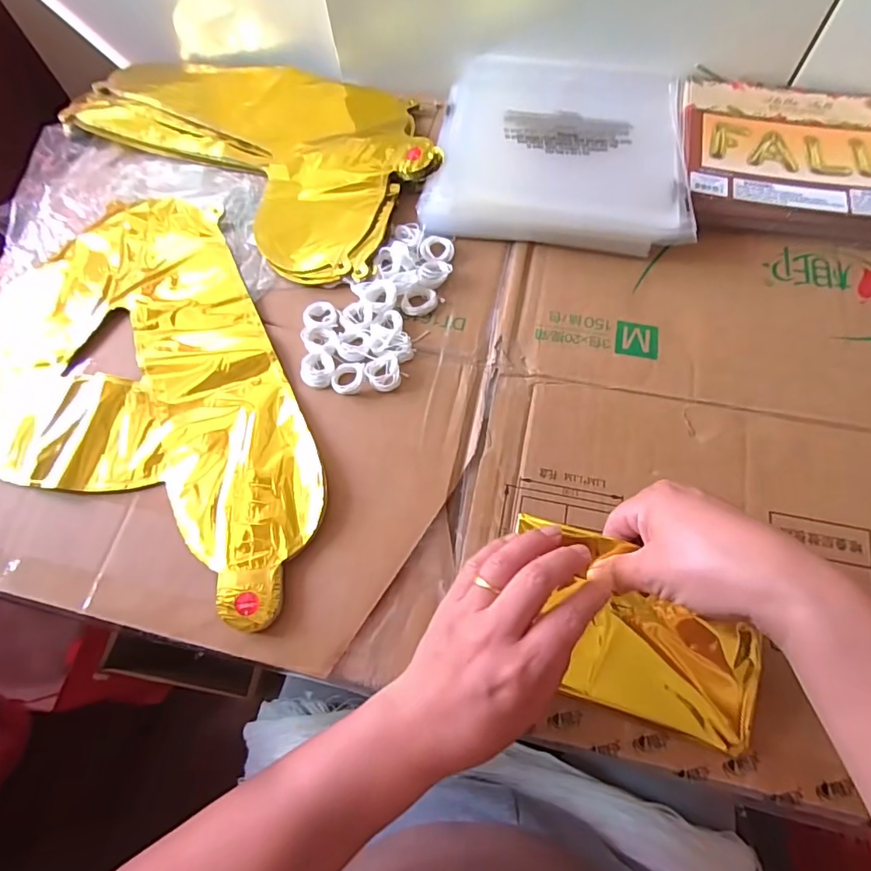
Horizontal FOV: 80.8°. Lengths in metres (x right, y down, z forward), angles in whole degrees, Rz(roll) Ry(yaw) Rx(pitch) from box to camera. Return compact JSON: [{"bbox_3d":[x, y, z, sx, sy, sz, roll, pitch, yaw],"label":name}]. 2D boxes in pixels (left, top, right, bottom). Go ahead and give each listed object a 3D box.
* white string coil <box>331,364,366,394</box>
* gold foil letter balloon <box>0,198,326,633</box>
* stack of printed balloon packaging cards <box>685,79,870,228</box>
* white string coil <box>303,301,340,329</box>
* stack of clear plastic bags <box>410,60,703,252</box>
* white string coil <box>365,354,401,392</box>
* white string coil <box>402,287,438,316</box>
[{"bbox_3d":[-0.068,-0.044,0.398,0.024,0.007,0.025,4,67,5],"label":"white string coil"},{"bbox_3d":[-0.261,-0.057,0.416,0.385,0.015,0.334,7,67,6],"label":"gold foil letter balloon"},{"bbox_3d":[0.322,-0.254,0.462,0.190,0.030,0.171,7,67,6],"label":"stack of printed balloon packaging cards"},{"bbox_3d":[-0.095,-0.102,0.425,0.029,0.004,0.032,-9,66,-1],"label":"white string coil"},{"bbox_3d":[0.114,-0.272,0.479,0.221,0.035,0.234,7,67,6],"label":"stack of clear plastic bags"},{"bbox_3d":[-0.040,-0.049,0.401,0.027,0.012,0.028,-1,66,3],"label":"white string coil"},{"bbox_3d":[-0.013,-0.113,0.429,0.030,0.012,0.021,-19,67,-5],"label":"white string coil"}]

